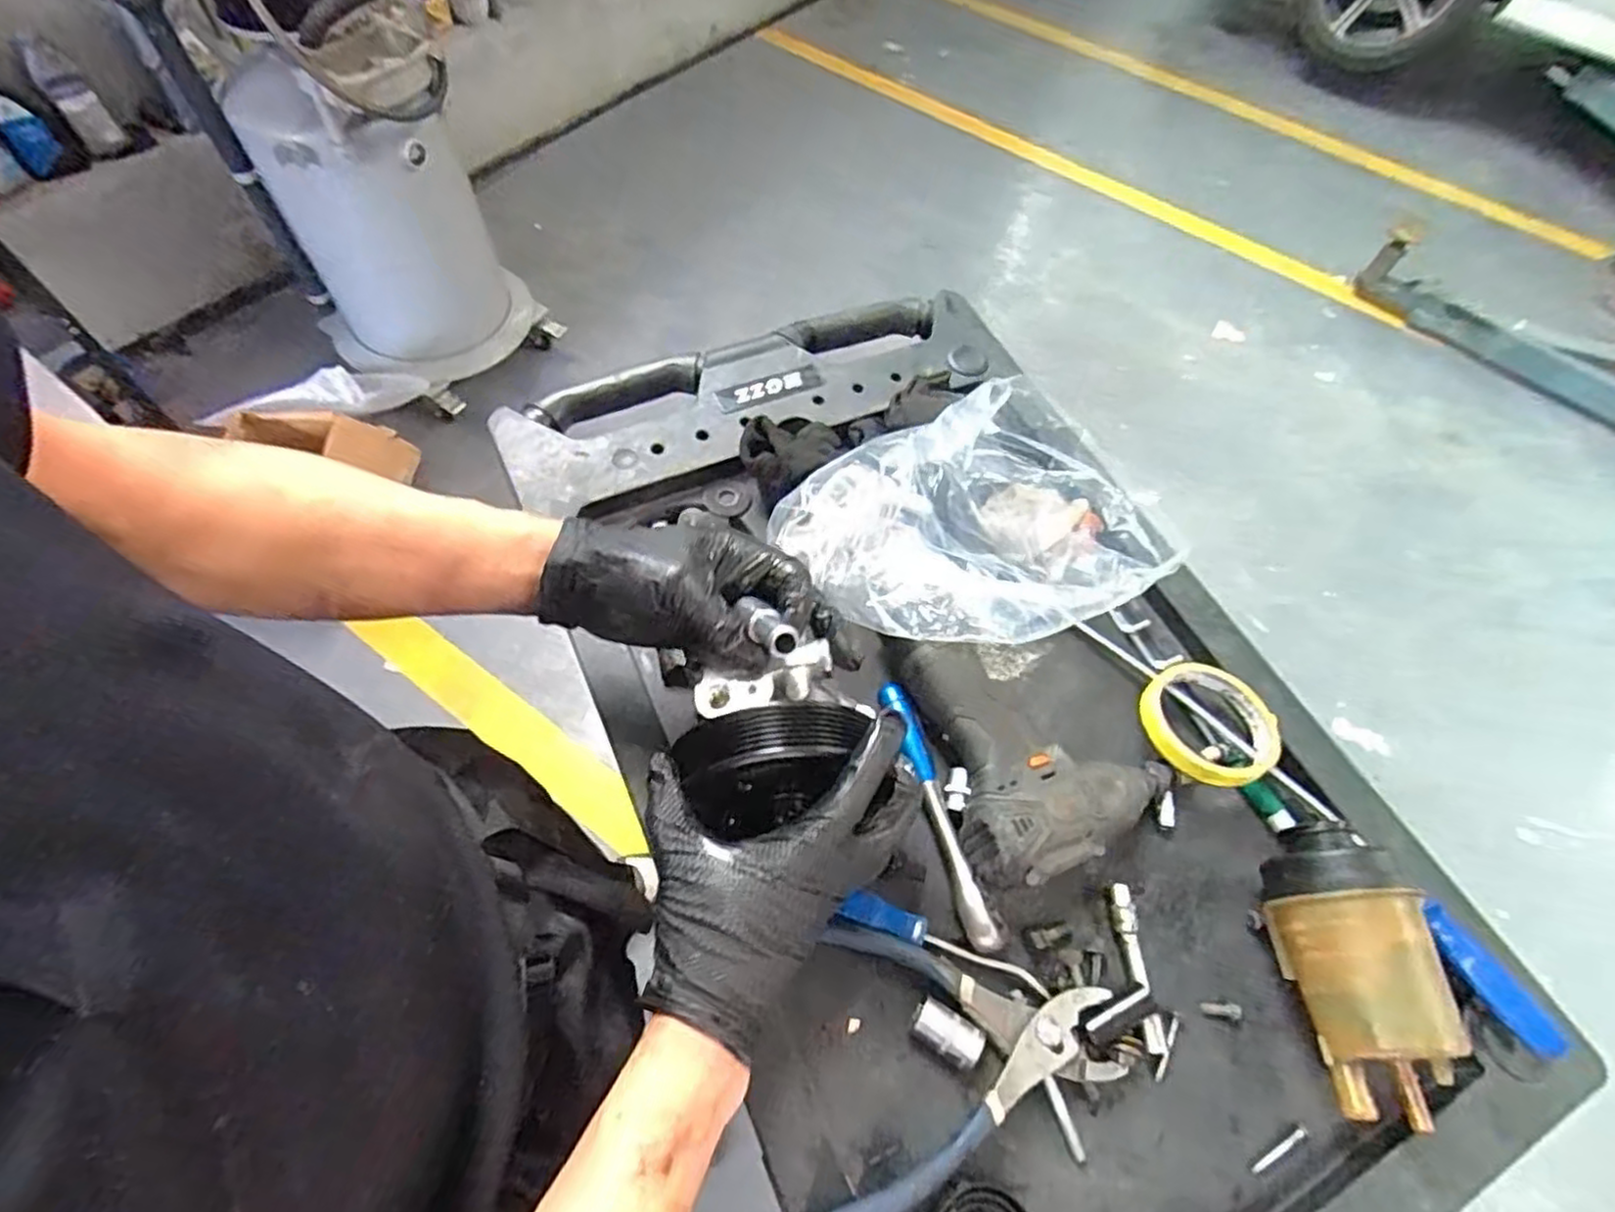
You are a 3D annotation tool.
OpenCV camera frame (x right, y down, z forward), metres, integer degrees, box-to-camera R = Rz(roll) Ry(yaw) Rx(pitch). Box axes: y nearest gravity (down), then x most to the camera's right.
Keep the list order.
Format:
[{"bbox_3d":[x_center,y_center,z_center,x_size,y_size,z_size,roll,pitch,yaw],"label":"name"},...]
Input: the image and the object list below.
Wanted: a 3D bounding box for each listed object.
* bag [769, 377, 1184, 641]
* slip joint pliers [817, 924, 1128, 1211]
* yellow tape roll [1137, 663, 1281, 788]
[{"bbox_3d":[0.117,-0.059,0.526,0.239,0.073,0.189,-17,64,-14],"label":"bag"},{"bbox_3d":[0.092,0.255,0.404,0.166,0.020,0.137,2,61,-4],"label":"slip joint pliers"},{"bbox_3d":[0.284,0.083,0.516,0.092,0.020,0.088,2,61,-4],"label":"yellow tape roll"}]

